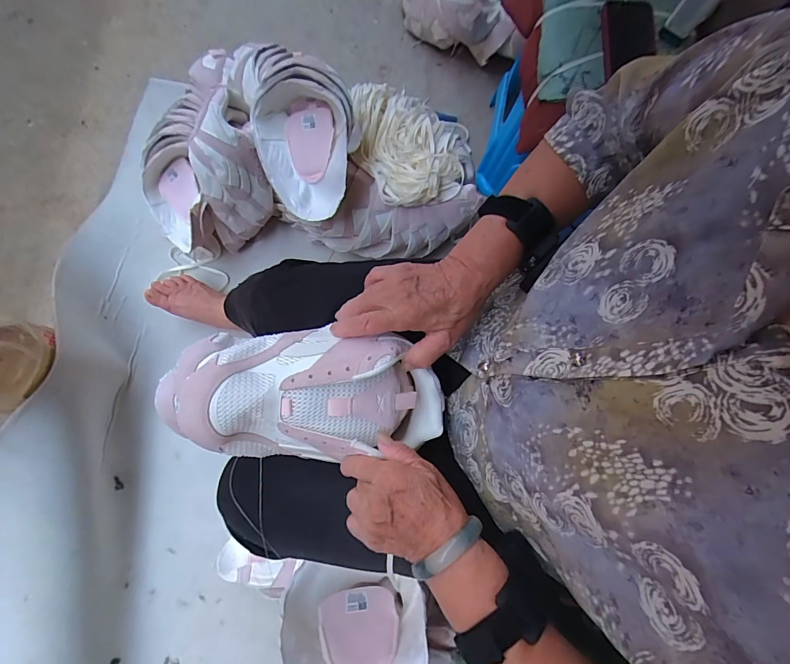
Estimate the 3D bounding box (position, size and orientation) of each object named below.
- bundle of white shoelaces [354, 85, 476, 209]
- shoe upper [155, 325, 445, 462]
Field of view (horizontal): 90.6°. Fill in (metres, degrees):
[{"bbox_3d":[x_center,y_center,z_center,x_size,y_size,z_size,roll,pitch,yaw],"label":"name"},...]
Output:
[{"bbox_3d":[0.027,-0.385,0.752,0.222,0.077,0.318,-27,81,-12],"label":"bundle of white shoelaces"},{"bbox_3d":[-0.076,0.060,0.369,0.240,0.086,0.113,3,76,-6],"label":"shoe upper"}]

